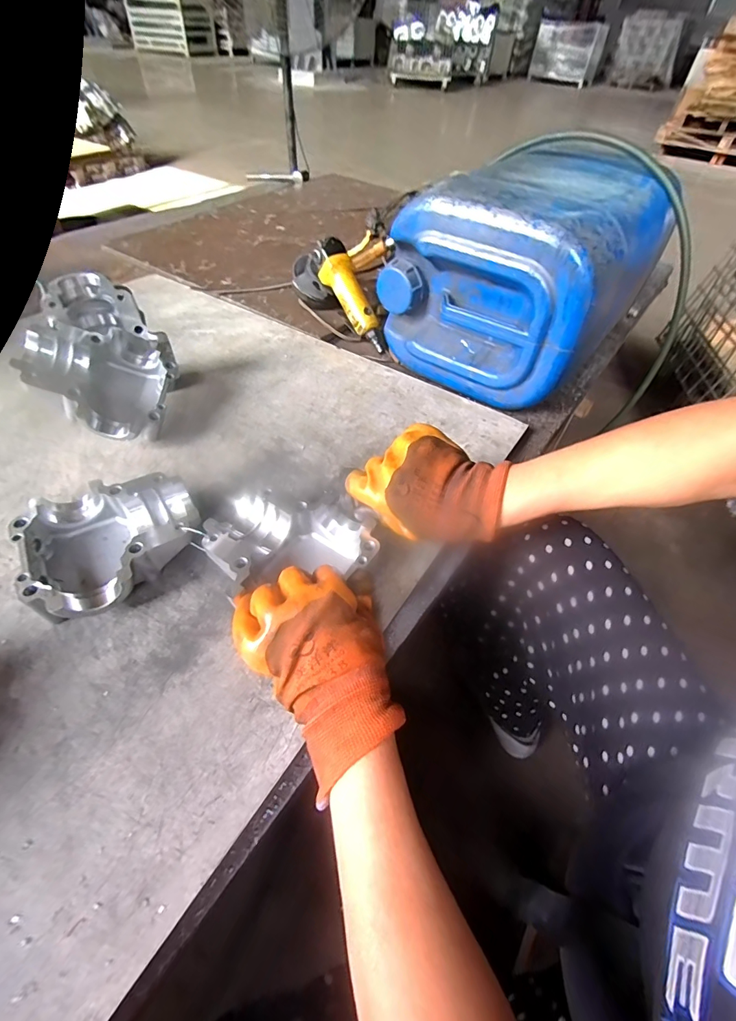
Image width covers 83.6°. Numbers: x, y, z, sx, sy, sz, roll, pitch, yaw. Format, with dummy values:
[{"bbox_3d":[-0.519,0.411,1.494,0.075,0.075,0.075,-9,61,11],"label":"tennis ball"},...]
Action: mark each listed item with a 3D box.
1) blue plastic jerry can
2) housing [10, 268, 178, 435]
[{"bbox_3d":[0.233,-0.357,0.619,0.270,0.226,0.346,32,57,22],"label":"blue plastic jerry can"},{"bbox_3d":[-0.306,-0.174,0.483,0.076,0.161,0.167,-2,59,45],"label":"housing"}]

